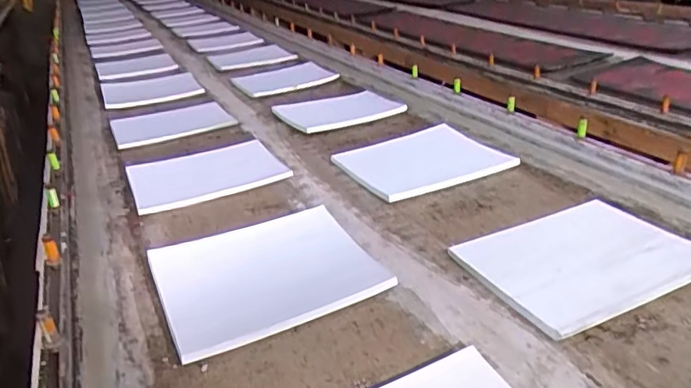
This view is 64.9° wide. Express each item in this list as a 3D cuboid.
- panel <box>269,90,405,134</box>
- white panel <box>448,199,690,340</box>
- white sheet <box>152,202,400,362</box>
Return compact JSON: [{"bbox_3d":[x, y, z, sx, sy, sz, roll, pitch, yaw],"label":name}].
[{"bbox_3d":[-0.025,-0.216,1.391,0.284,0.024,0.233,-16,29,-20],"label":"panel"},{"bbox_3d":[0.313,0.081,0.718,0.285,0.011,0.208,-15,28,-20],"label":"white panel"},{"bbox_3d":[-0.108,0.102,0.732,0.269,0.033,0.231,-17,29,-22],"label":"white sheet"}]

